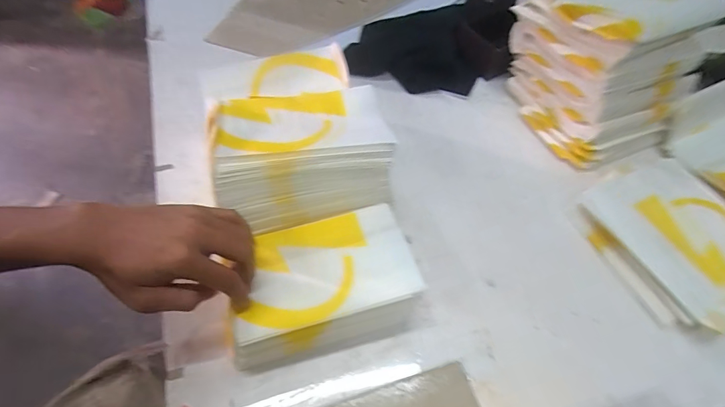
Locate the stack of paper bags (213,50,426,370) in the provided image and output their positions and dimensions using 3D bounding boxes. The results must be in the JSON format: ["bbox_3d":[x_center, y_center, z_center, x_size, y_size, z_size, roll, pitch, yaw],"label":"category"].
[{"bbox_3d":[-0.061,-0.022,0.437,0.175,0.145,0.343,-10,56,-11],"label":"stack of paper bags"}]

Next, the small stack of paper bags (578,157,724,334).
[{"bbox_3d":[0.399,0.041,0.488,0.197,0.033,0.201,-19,59,-16],"label":"small stack of paper bags"}]

